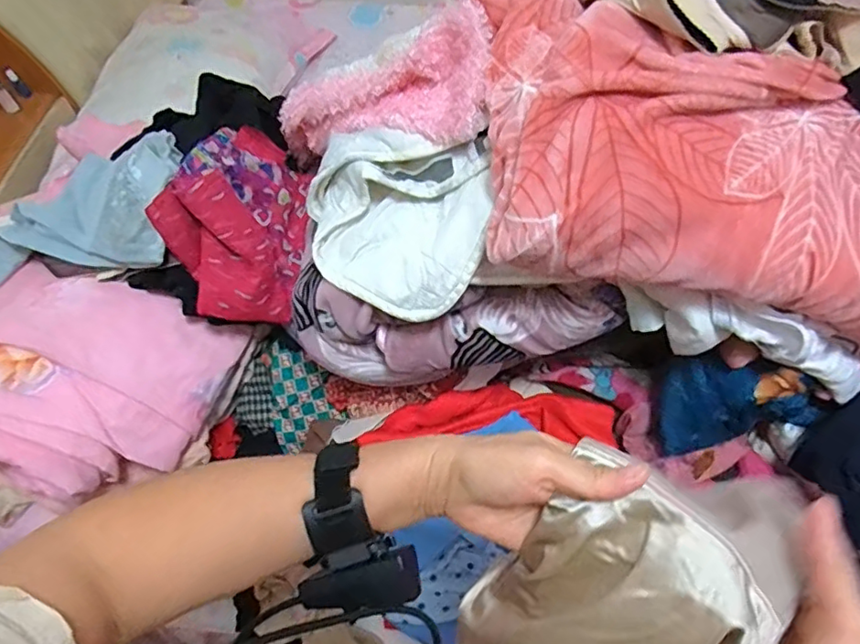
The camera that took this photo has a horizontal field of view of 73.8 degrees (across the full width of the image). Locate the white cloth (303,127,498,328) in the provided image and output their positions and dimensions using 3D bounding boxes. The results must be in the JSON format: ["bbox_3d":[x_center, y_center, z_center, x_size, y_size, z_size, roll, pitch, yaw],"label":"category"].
[{"bbox_3d":[-0.037,-0.109,0.585,0.220,0.060,0.184,24,91,24],"label":"white cloth"}]

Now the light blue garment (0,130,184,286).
[{"bbox_3d":[-0.448,-0.132,0.738,0.329,0.083,0.156,-14,57,20],"label":"light blue garment"}]

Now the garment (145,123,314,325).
[{"bbox_3d":[-0.237,-0.117,0.713,0.149,0.129,0.203,12,61,9],"label":"garment"}]

